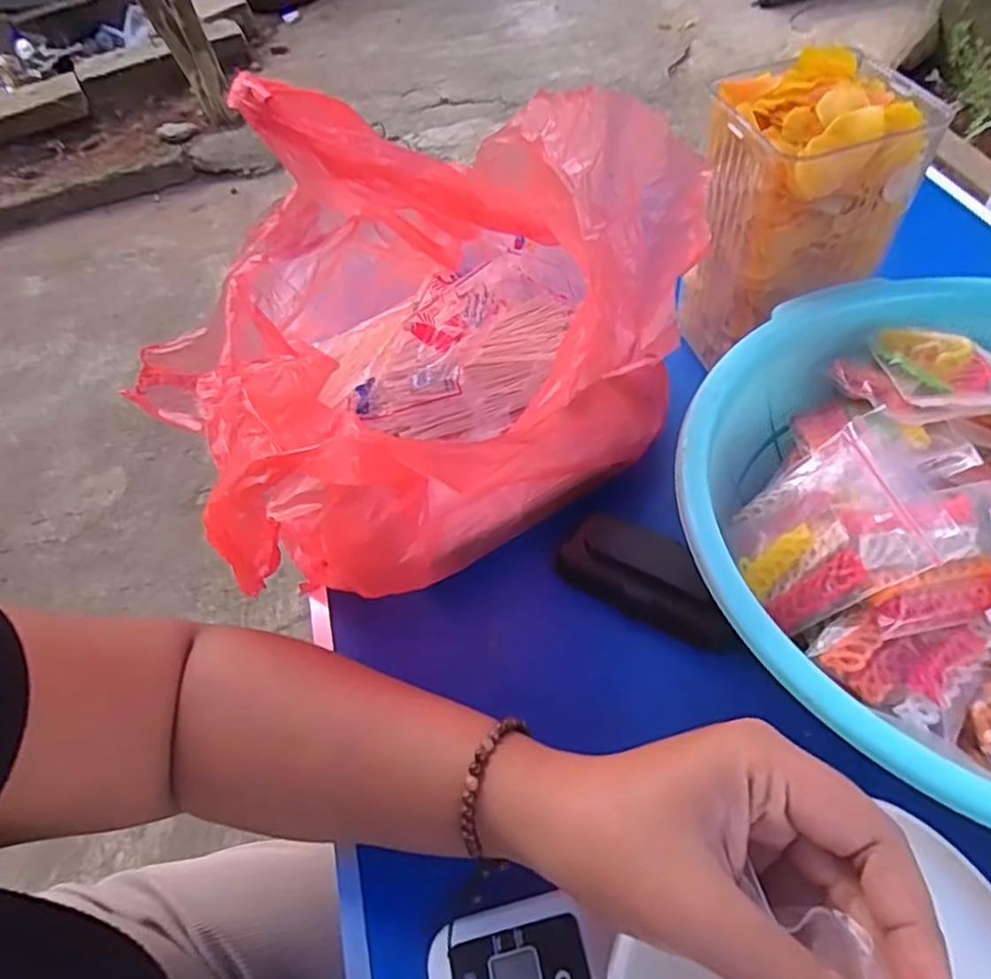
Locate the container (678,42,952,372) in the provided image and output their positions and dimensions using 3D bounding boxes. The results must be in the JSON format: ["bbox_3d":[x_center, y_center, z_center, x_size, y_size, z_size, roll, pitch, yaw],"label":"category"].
[{"bbox_3d":[0.188,-0.167,0.431,0.103,0.173,0.087,-15,54,-6],"label":"container"}]

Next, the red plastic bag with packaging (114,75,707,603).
[{"bbox_3d":[-0.048,-0.087,0.350,0.275,0.230,0.257,14,56,14],"label":"red plastic bag with packaging"}]

